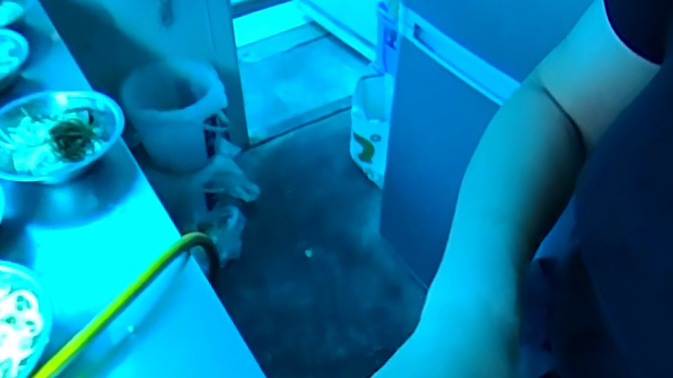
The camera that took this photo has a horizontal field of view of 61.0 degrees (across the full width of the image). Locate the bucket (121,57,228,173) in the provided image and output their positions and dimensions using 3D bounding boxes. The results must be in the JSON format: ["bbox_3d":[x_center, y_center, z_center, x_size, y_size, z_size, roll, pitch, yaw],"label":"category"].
[{"bbox_3d":[-0.424,-0.195,1.536,0.234,0.232,0.234,0,46,-1],"label":"bucket"}]

